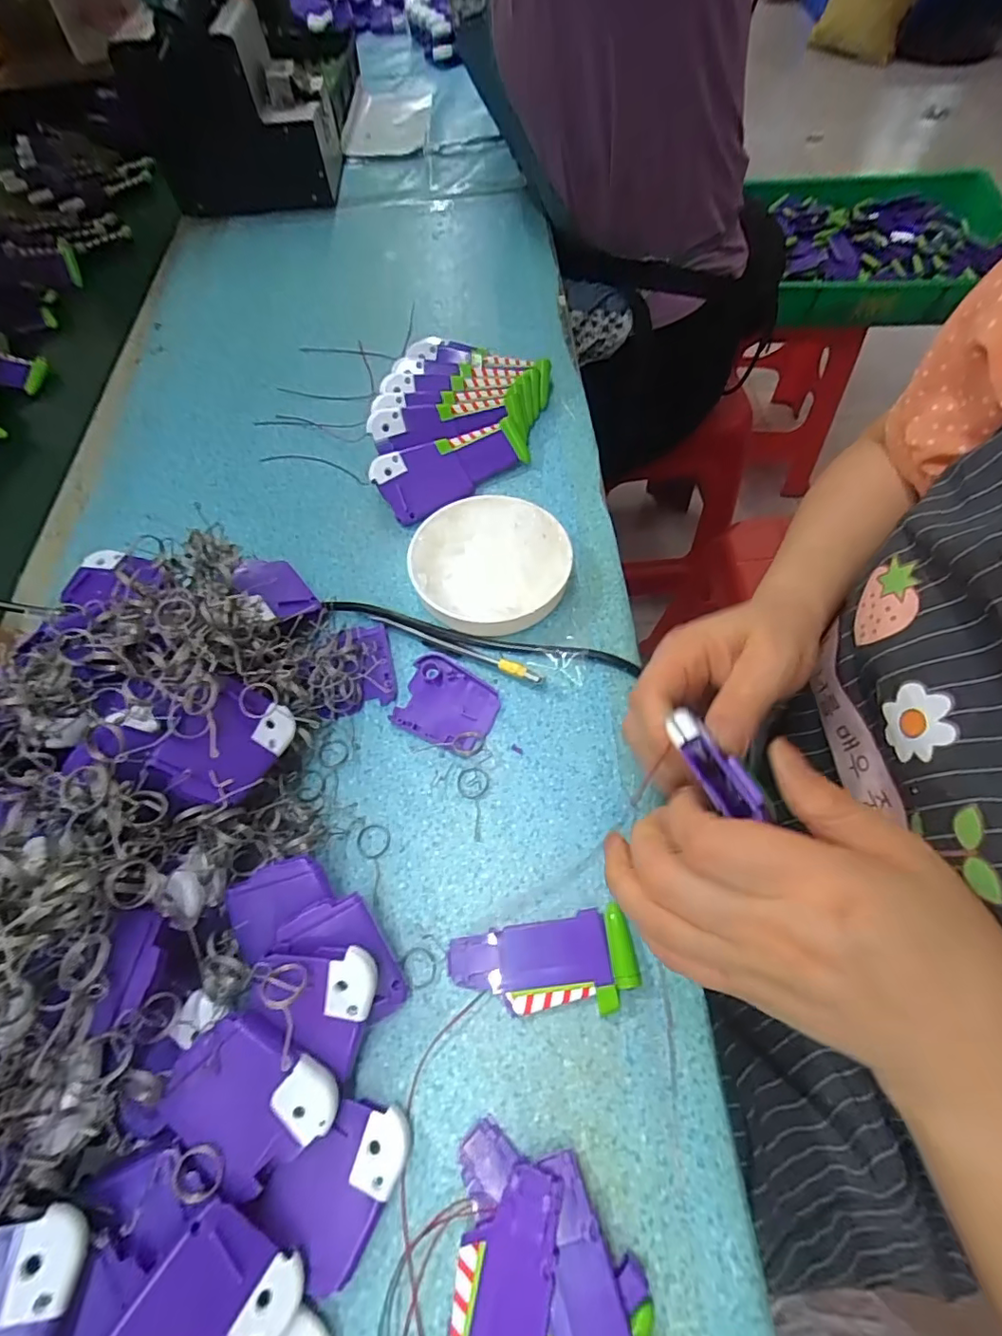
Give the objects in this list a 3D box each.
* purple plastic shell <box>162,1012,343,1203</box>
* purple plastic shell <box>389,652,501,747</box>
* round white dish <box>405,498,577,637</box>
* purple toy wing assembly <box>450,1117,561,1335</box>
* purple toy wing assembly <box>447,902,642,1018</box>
[{"bbox_3d":[-0.104,0.177,0.222,0.061,0.008,0.049,43,75,3],"label":"purple plastic shell"},{"bbox_3d":[-0.033,0.022,0.336,0.060,0.007,0.051,22,64,13],"label":"purple plastic shell"},{"bbox_3d":[-0.005,-0.073,0.370,0.104,0.030,0.110,-1,61,1],"label":"round white dish"},{"bbox_3d":[-0.002,0.242,0.209,0.041,0.022,0.094,8,62,6],"label":"purple toy wing assembly"},{"bbox_3d":[0.020,0.146,0.265,0.088,0.013,0.042,-10,61,-4],"label":"purple toy wing assembly"}]

